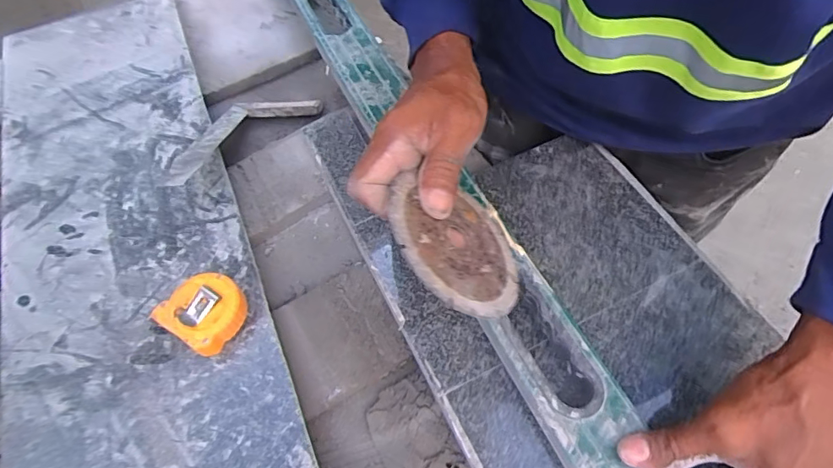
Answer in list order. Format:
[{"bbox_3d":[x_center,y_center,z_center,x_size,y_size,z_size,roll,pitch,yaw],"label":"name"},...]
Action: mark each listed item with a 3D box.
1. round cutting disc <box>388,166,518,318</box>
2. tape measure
[{"bbox_3d":[0.026,0.008,0.295,0.099,0.004,0.091,15,48,-39],"label":"round cutting disc"},{"bbox_3d":[-0.169,0.062,0.380,0.058,0.029,0.056,28,65,18],"label":"tape measure"}]

